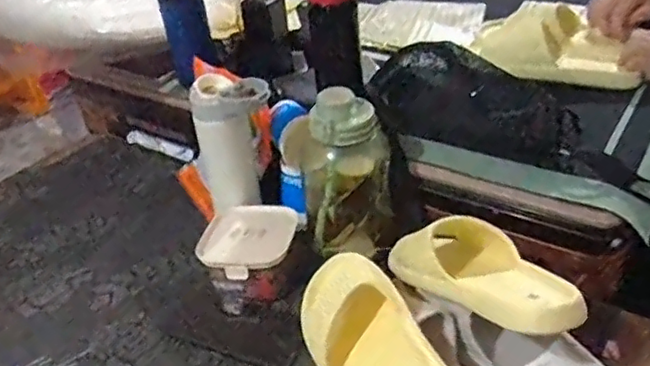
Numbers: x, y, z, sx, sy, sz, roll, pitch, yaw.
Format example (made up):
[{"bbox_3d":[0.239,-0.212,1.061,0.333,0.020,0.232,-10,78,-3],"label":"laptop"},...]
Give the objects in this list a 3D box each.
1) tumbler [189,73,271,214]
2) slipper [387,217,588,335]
[{"bbox_3d":[-0.107,-0.044,0.764,0.090,0.159,0.072,-13,36,-9],"label":"tumbler"},{"bbox_3d":[0.152,0.084,0.610,0.095,0.061,0.218,-24,26,-24],"label":"slipper"}]

